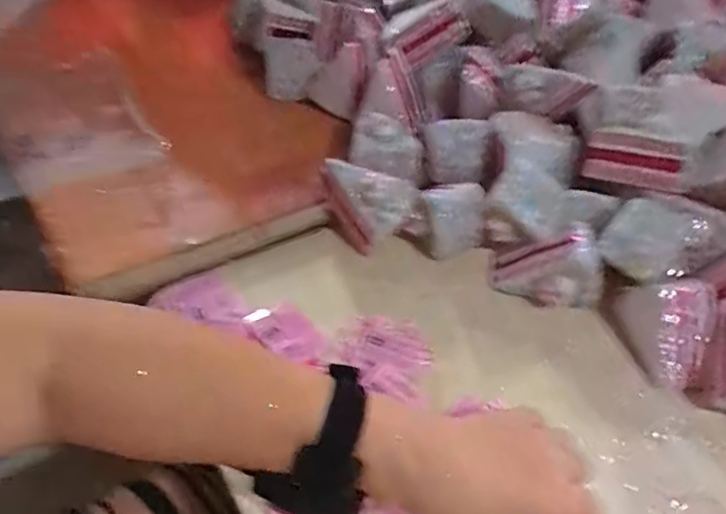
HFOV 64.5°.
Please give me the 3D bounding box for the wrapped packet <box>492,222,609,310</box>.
[{"bbox_3d":[0.169,0.007,0.524,0.088,0.064,0.061,7,47,0],"label":"wrapped packet"}]

